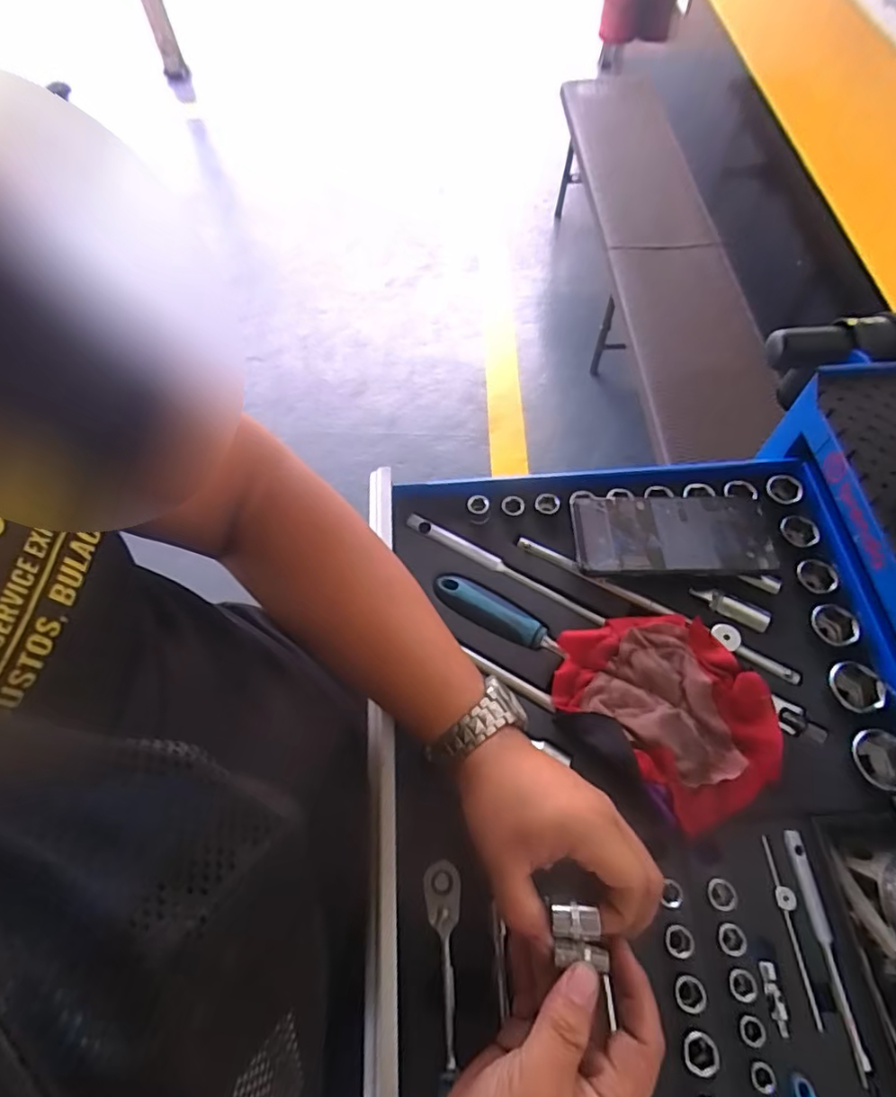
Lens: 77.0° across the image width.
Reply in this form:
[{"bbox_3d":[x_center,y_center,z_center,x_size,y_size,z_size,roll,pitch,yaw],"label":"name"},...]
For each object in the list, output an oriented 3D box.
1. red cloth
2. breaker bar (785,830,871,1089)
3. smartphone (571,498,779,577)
[{"bbox_3d":[0.163,0.120,0.423,0.141,0.021,0.160,-27,64,-13],"label":"red cloth"},{"bbox_3d":[0.243,0.256,0.362,0.012,0.006,0.131,-4,61,-1],"label":"breaker bar"},{"bbox_3d":[0.194,-0.012,0.486,0.165,0.013,0.074,0,61,1],"label":"smartphone"}]

